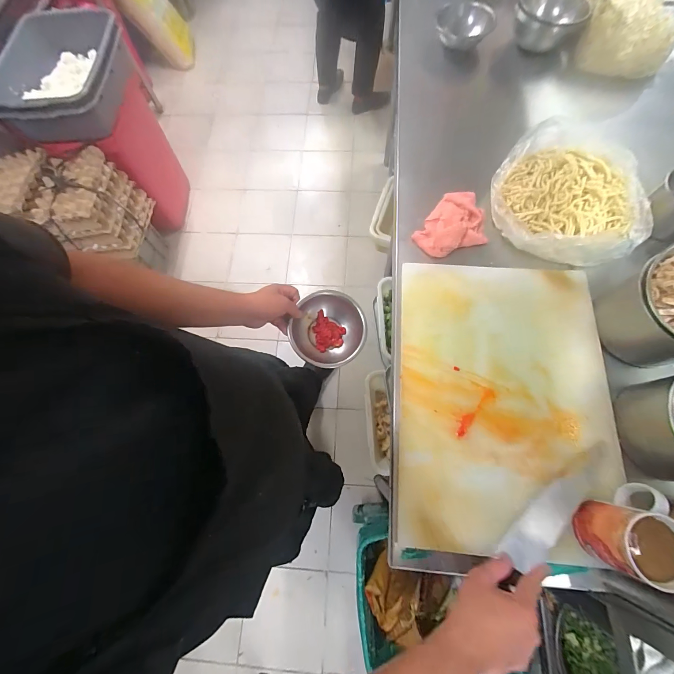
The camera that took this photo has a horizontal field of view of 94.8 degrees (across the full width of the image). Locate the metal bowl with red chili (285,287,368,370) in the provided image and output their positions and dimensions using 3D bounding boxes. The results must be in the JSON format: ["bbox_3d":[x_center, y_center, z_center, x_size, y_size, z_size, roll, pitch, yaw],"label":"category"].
[{"bbox_3d":[-0.016,-0.011,0.639,0.144,0.058,0.157,0,71,1],"label":"metal bowl with red chili"}]

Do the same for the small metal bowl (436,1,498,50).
[{"bbox_3d":[0.352,-0.868,0.859,0.149,0.054,0.154,4,71,4],"label":"small metal bowl"}]

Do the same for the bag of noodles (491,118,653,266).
[{"bbox_3d":[0.453,-0.282,0.616,0.273,0.074,0.271,26,74,11],"label":"bag of noodles"}]

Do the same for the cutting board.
[{"bbox_3d":[0.281,0.092,0.528,0.331,0.035,0.478,4,71,2],"label":"cutting board"}]

